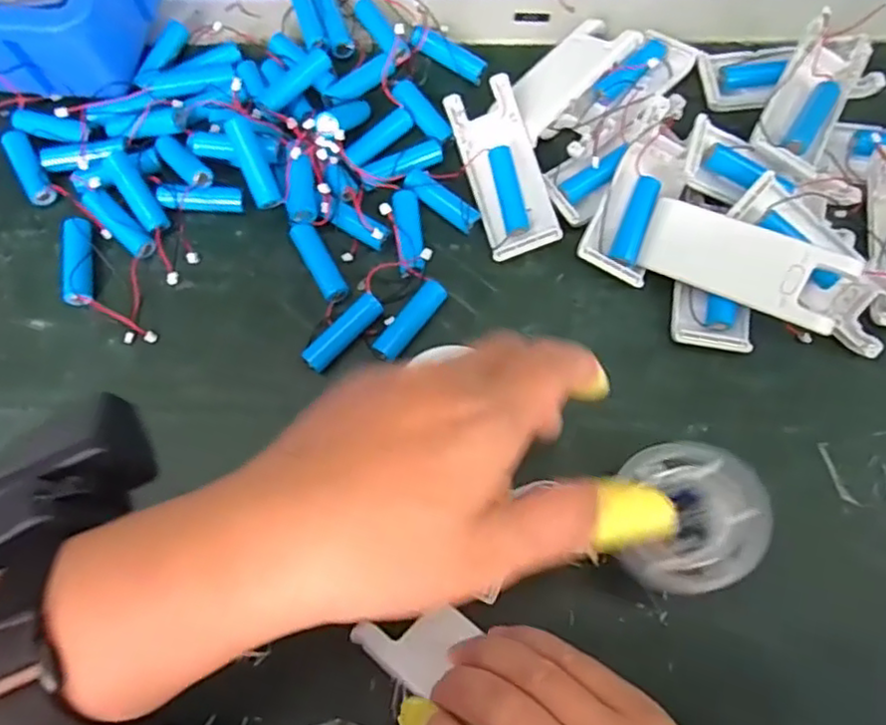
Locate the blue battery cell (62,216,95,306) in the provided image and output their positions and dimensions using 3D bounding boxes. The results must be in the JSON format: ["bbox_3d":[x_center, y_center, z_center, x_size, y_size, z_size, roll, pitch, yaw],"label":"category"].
[{"bbox_3d":[-0.209,-0.057,0.371,0.014,0.017,0.053,-7,71,-1],"label":"blue battery cell"}]

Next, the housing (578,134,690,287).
[{"bbox_3d":[0.110,-0.088,0.362,0.038,0.023,0.086,25,74,10],"label":"housing"}]

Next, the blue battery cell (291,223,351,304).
[{"bbox_3d":[-0.069,-0.056,0.364,0.015,0.012,0.047,-30,73,-8],"label":"blue battery cell"}]

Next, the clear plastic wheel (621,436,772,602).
[{"bbox_3d":[0.105,0.064,0.269,0.054,0.015,0.060,-4,80,12],"label":"clear plastic wheel"}]

